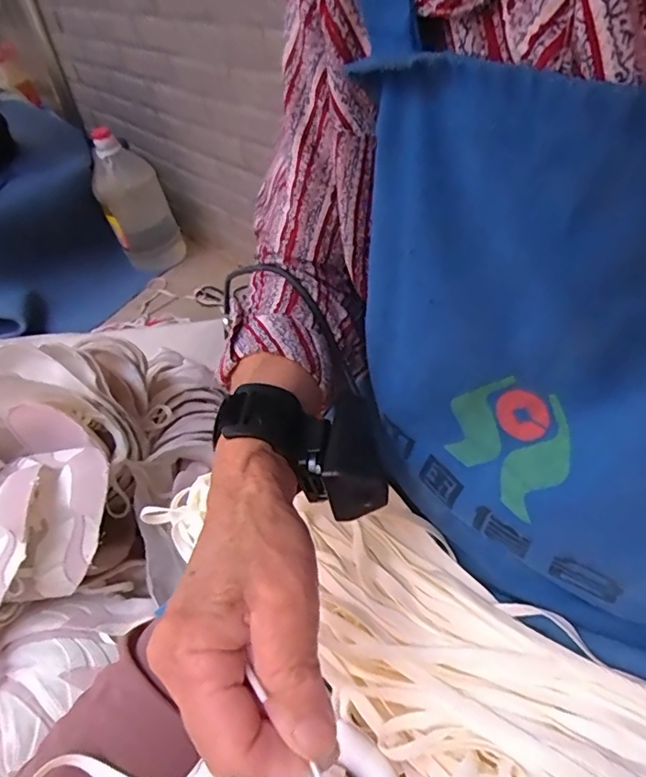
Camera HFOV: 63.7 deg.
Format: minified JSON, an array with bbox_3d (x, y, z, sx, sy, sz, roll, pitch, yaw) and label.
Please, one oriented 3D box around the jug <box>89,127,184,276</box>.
[{"bbox_3d":[-0.470,-0.456,1.332,0.164,0.342,0.131,-15,43,-9],"label":"jug"}]

